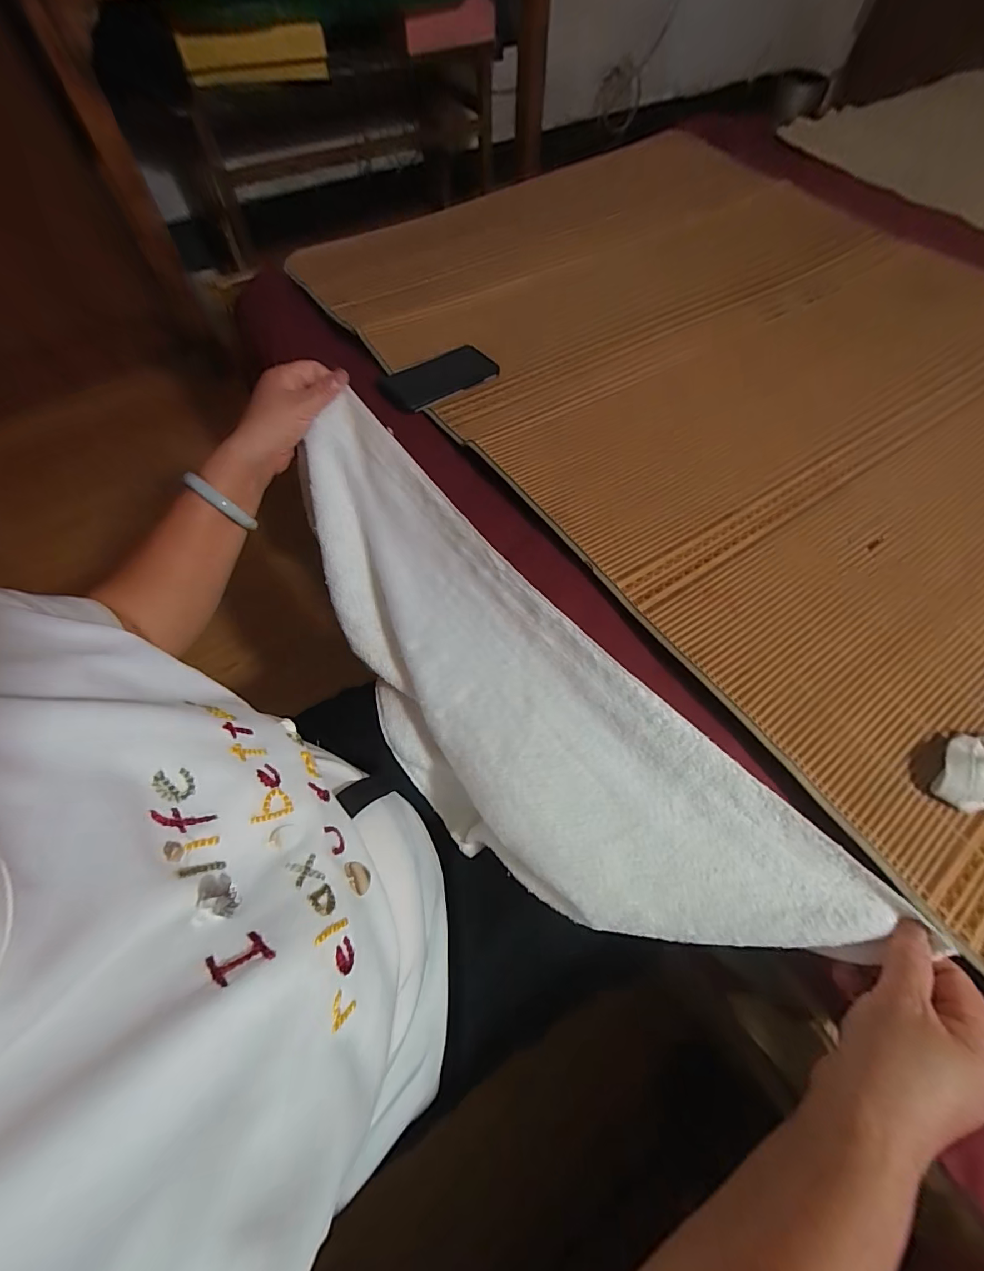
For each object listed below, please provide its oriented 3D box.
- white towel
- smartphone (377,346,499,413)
[{"bbox_3d":[-0.014,0.058,0.410,0.232,0.084,0.587,-46,69,6],"label":"white towel"},{"bbox_3d":[-0.074,-0.369,0.640,0.162,0.009,0.093,-31,66,-15],"label":"smartphone"}]

